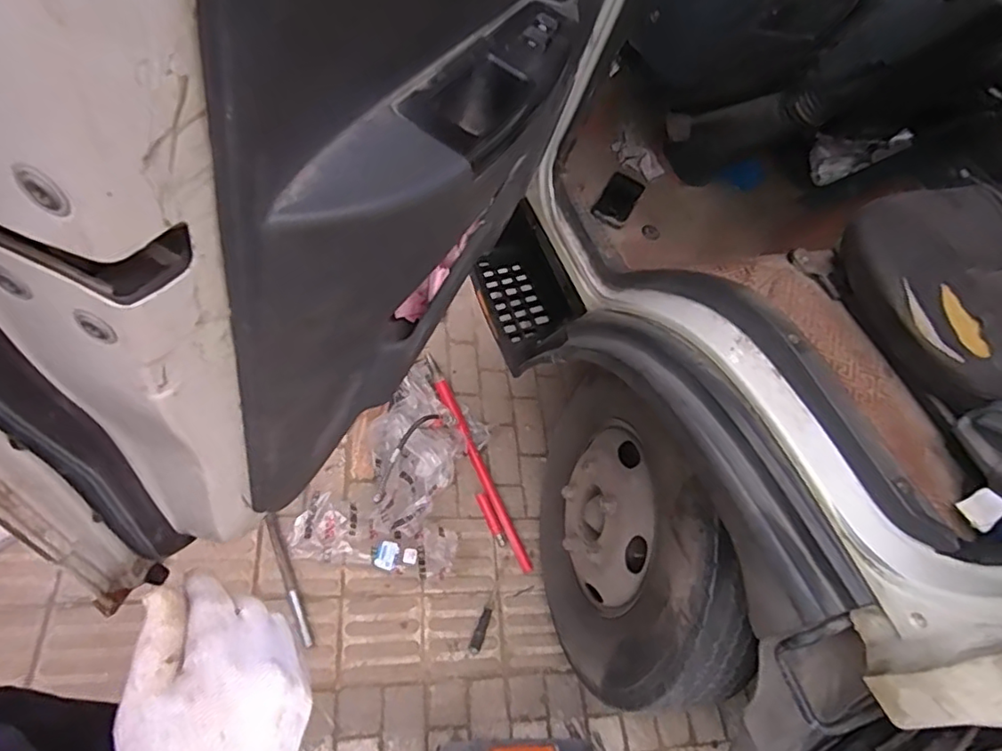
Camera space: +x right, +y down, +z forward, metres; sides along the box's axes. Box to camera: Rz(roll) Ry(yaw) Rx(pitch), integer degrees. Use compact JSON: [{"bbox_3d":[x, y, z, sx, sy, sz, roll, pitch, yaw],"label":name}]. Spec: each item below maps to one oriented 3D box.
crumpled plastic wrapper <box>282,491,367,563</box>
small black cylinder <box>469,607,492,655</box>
[{"bbox_3d":[-0.424,0.389,1.466,0.187,0.032,0.155,26,59,15],"label":"crumpled plastic wrapper"},{"bbox_3d":[-0.050,0.634,1.467,0.026,0.025,0.112,16,57,9],"label":"small black cylinder"}]

